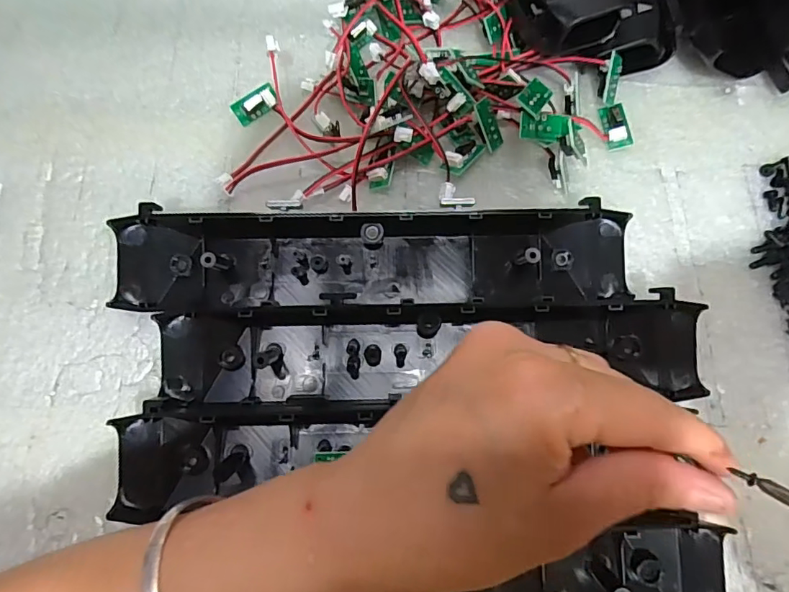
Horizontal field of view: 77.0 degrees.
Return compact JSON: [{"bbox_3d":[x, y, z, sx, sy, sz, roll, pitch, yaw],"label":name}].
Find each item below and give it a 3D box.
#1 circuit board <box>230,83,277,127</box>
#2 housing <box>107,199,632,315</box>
[{"bbox_3d":[-0.084,-0.116,0.302,0.028,0.014,0.006,-34,36,-8],"label":"circuit board"},{"bbox_3d":[-0.010,-0.023,0.265,0.271,0.023,0.056,-2,73,0],"label":"housing"}]

